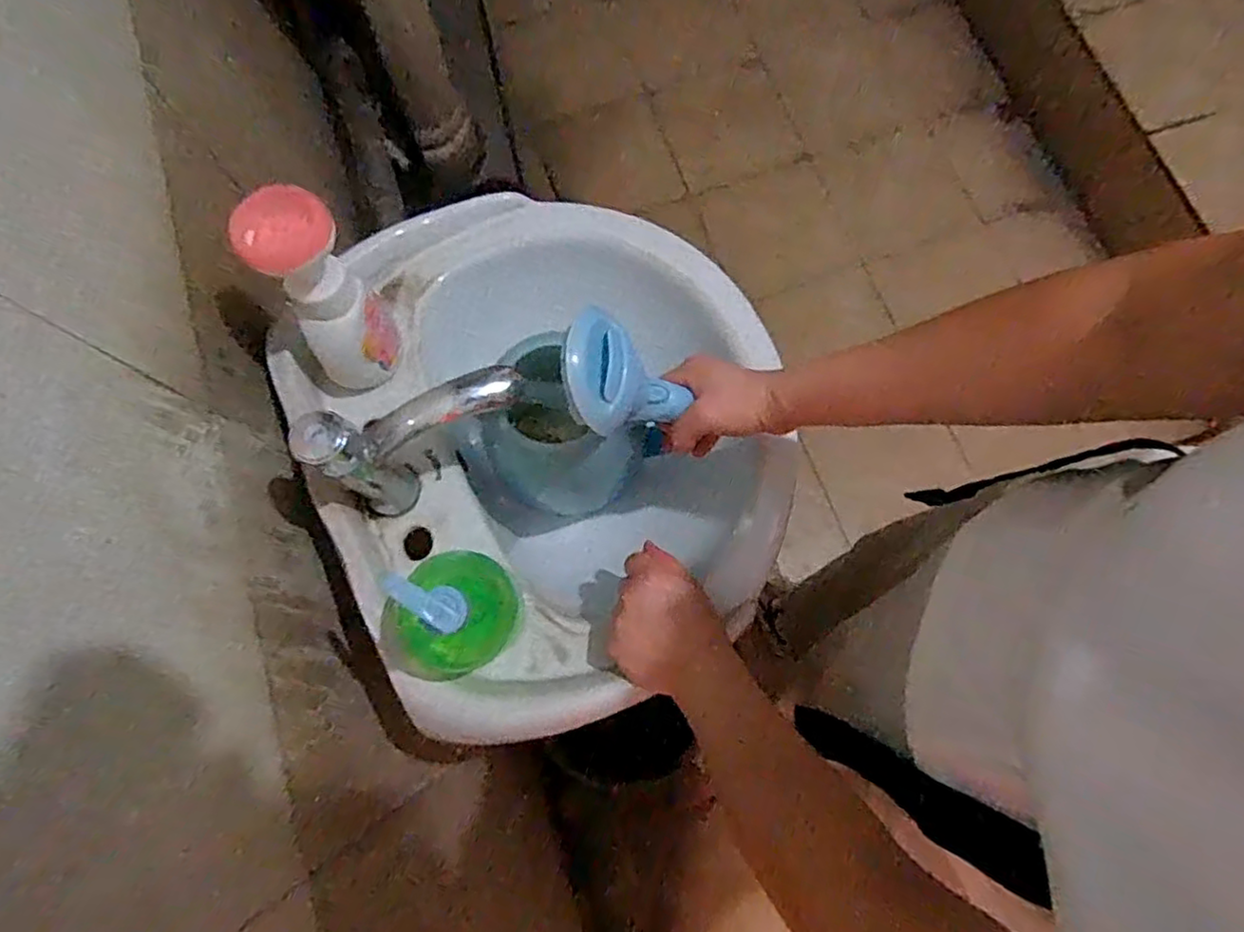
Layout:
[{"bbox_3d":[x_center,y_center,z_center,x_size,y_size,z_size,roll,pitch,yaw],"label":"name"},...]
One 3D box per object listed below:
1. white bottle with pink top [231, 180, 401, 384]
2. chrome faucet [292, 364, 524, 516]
[{"bbox_3d":[-0.229,-0.132,0.518,0.068,0.145,0.084,-29,78,-7],"label":"white bottle with pink top"},{"bbox_3d":[-0.144,-0.024,0.498,0.147,0.160,0.037,-29,78,-7],"label":"chrome faucet"}]

